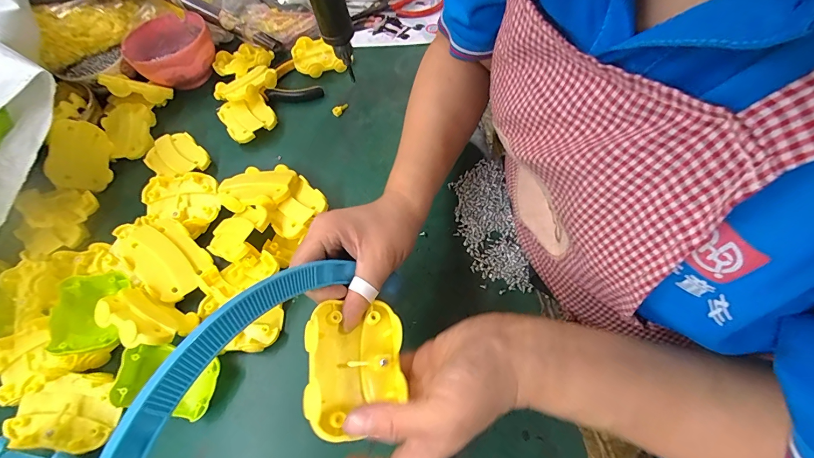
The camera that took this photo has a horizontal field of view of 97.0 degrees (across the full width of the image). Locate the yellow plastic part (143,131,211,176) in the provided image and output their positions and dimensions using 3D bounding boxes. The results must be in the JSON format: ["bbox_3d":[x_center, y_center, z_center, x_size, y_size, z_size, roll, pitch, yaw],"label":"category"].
[{"bbox_3d":[-0.303,-0.094,0.472,0.083,0.012,0.062,36,71,24],"label":"yellow plastic part"}]

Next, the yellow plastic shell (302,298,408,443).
[{"bbox_3d":[-0.036,0.091,0.239,0.062,0.022,0.079,5,66,-24],"label":"yellow plastic shell"}]

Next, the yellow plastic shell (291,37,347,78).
[{"bbox_3d":[-0.139,-0.260,0.550,0.063,0.032,0.068,-31,61,-10],"label":"yellow plastic shell"}]

